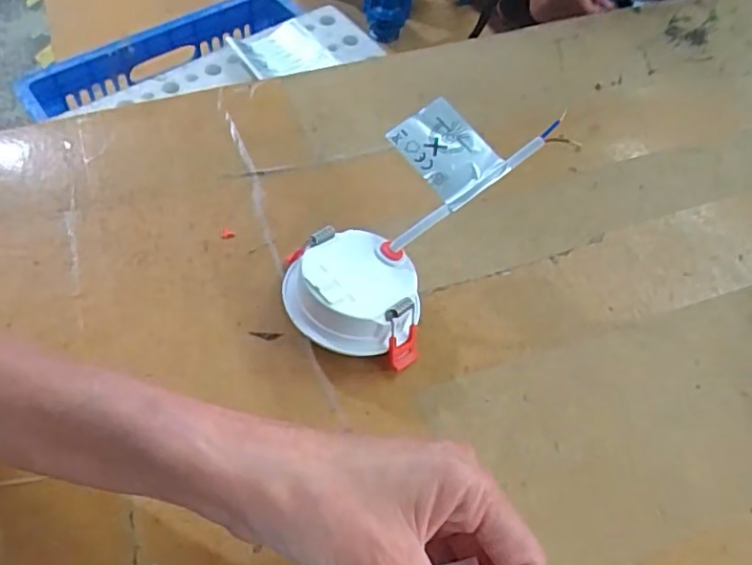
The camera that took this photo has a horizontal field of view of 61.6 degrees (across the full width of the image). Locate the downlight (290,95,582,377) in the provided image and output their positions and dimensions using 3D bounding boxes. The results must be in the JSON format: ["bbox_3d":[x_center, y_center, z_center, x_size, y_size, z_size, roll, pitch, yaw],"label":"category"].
[{"bbox_3d":[0.019,-0.035,0.328,0.082,0.037,0.163,36,83,18],"label":"downlight"}]

